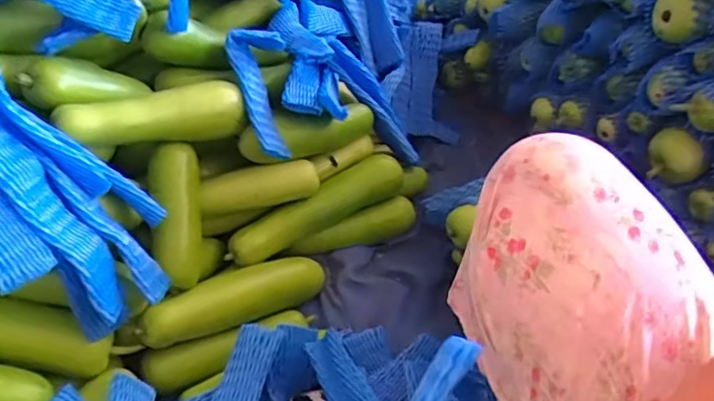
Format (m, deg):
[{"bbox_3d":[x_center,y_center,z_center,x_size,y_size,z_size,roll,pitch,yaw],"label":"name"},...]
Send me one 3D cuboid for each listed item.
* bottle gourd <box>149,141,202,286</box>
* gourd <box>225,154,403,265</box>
[{"bbox_3d":[-0.220,0.014,0.684,0.056,0.054,0.165,-3,92,-8],"label":"bottle gourd"},{"bbox_3d":[-0.056,0.009,0.823,0.279,0.061,0.056,-25,56,-25],"label":"gourd"}]

